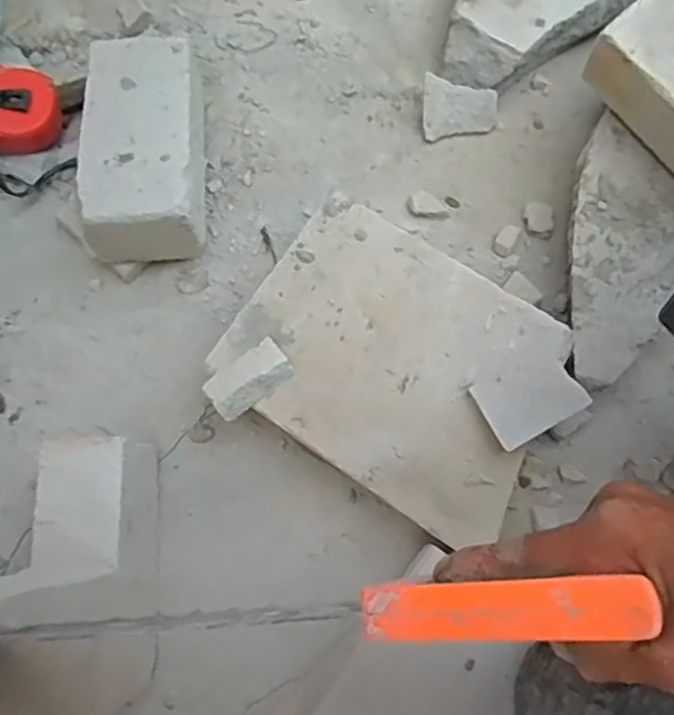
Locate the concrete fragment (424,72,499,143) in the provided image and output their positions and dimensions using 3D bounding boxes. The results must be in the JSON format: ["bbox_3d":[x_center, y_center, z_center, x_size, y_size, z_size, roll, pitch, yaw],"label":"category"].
[{"bbox_3d":[0.125,-0.254,0.683,0.075,0.012,0.058,-2,113,-4],"label":"concrete fragment"}]

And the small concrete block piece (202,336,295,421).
[{"bbox_3d":[-0.072,0.017,0.547,0.068,0.015,0.039,-39,78,-9],"label":"small concrete block piece"}]

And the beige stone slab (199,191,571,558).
[{"bbox_3d":[0.047,0.001,0.552,0.260,0.023,0.195,34,78,9],"label":"beige stone slab"}]

